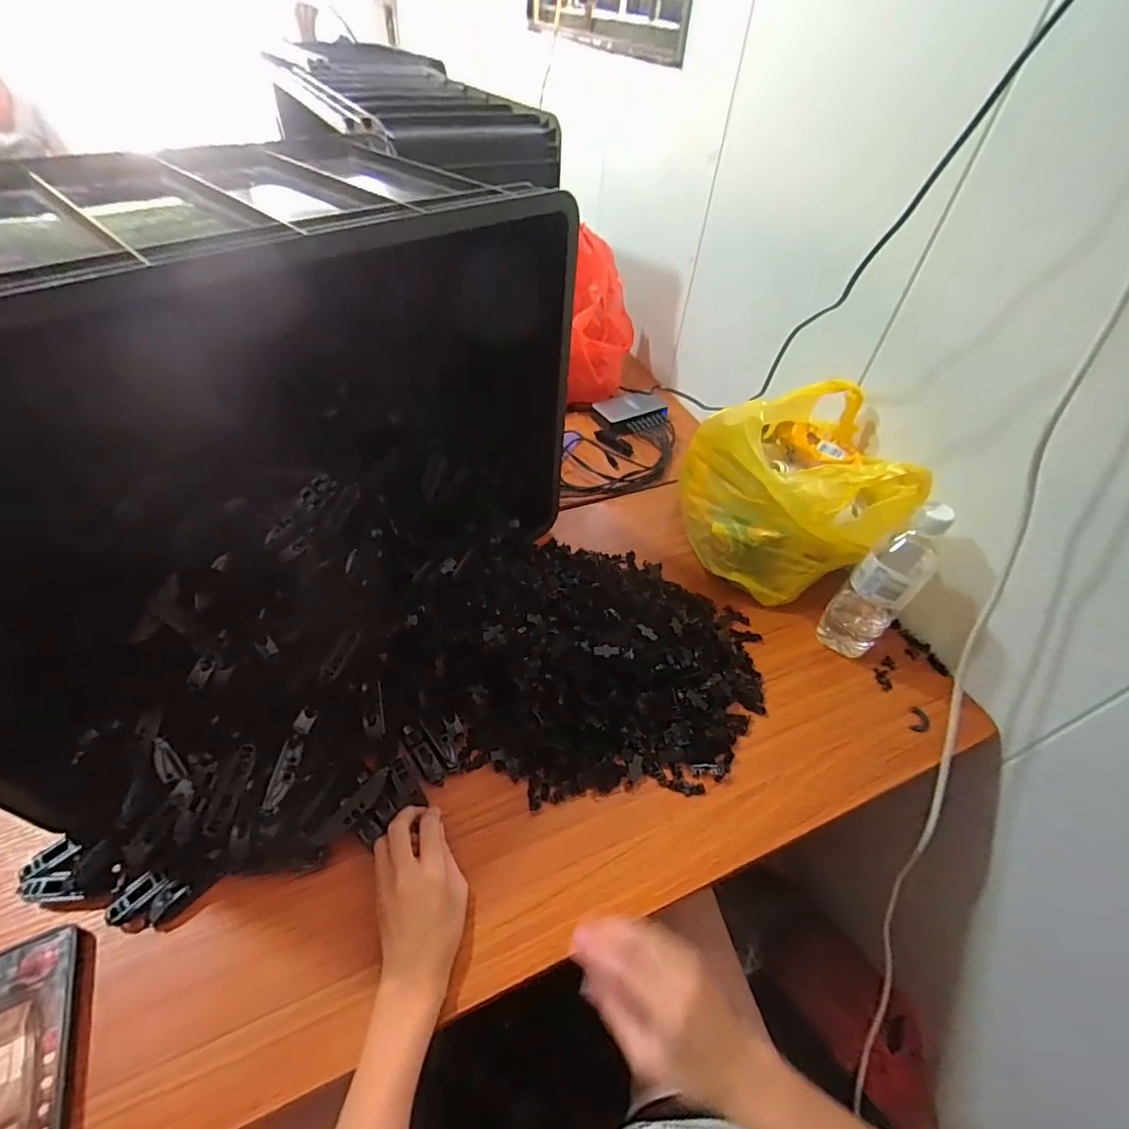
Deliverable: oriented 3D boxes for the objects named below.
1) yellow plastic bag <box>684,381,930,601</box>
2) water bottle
[{"bbox_3d":[0.261,-0.090,0.636,0.220,0.210,0.208,13,47,7],"label":"yellow plastic bag"},{"bbox_3d":[0.350,0.019,0.569,0.062,0.201,0.073,37,54,26],"label":"water bottle"}]

